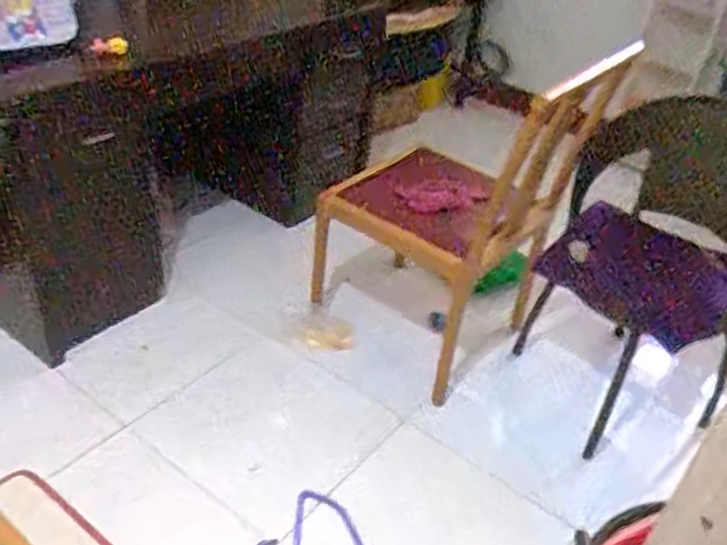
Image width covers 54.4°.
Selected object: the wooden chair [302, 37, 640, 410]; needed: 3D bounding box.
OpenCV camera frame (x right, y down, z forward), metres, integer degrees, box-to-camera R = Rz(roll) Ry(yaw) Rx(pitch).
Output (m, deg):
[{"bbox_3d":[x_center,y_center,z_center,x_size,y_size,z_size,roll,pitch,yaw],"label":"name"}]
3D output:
[{"bbox_3d":[0.225,-0.193,1.838,0.543,0.796,0.519,-24,47,-36],"label":"wooden chair"}]

